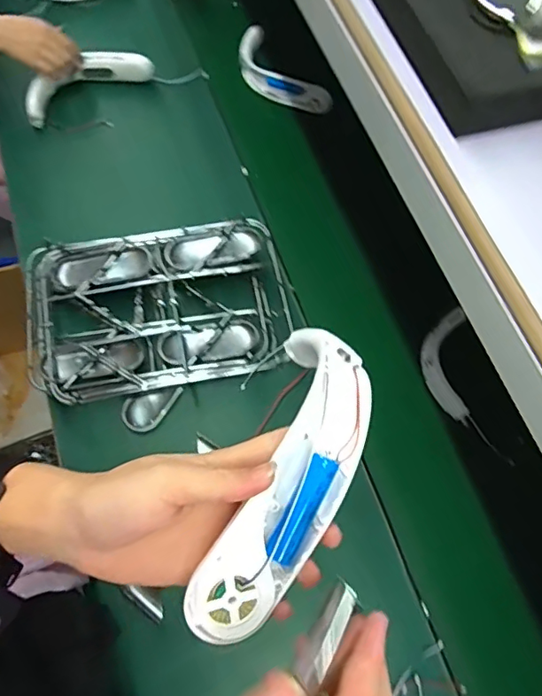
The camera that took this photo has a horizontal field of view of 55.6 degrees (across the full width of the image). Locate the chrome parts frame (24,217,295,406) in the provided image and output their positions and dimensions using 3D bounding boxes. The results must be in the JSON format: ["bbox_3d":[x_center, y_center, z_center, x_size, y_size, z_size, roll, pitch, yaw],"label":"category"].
[{"bbox_3d":[-0.160,-0.055,0.732,0.357,0.064,0.231,-11,68,-8],"label":"chrome parts frame"}]

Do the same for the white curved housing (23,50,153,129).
[{"bbox_3d":[-0.333,-0.477,0.915,0.238,0.057,0.074,-34,73,-16],"label":"white curved housing"}]

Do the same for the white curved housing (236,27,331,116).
[{"bbox_3d":[0.014,-0.506,0.959,0.086,0.052,0.224,-36,73,-16],"label":"white curved housing"}]

